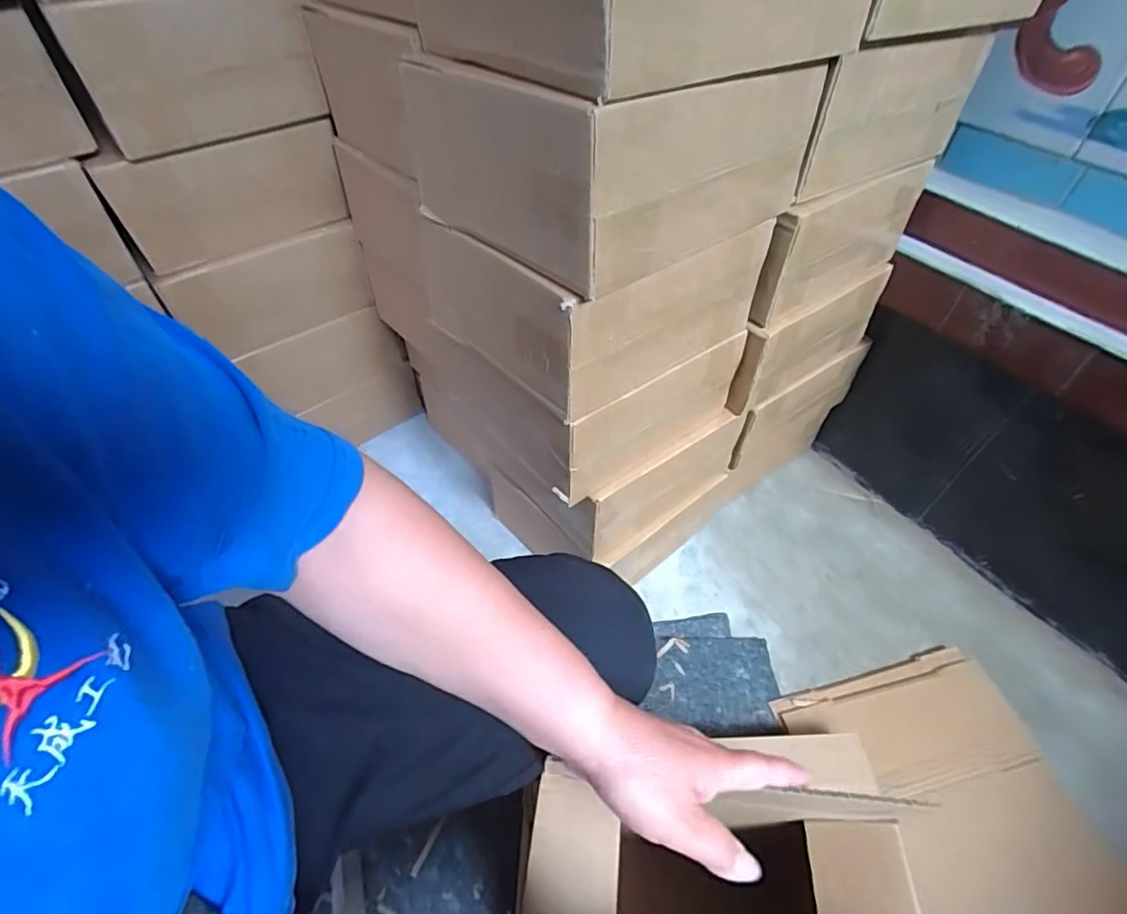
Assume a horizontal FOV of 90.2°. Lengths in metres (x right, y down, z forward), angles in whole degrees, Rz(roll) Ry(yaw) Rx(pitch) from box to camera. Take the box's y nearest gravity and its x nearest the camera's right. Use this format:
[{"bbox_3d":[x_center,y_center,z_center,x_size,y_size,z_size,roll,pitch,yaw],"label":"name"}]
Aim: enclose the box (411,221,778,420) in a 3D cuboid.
[{"bbox_3d":[0.028,-0.198,0.573,0.261,0.134,0.244,-28,56,-24],"label":"box"}]

